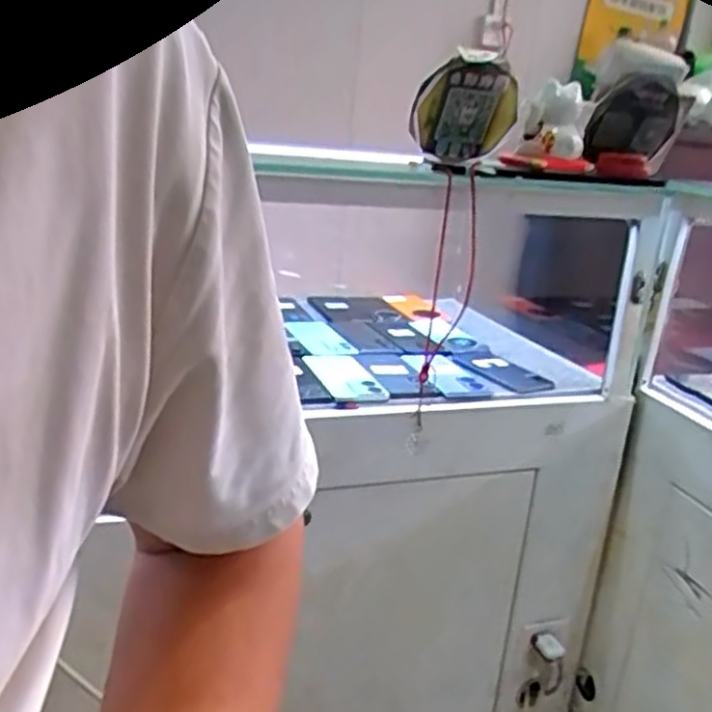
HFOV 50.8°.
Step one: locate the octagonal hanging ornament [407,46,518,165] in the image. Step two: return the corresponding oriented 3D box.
[{"bbox_3d":[0.124,-0.284,0.868,0.125,0.123,0.020,-31,41,20],"label":"octagonal hanging ornament"}]

